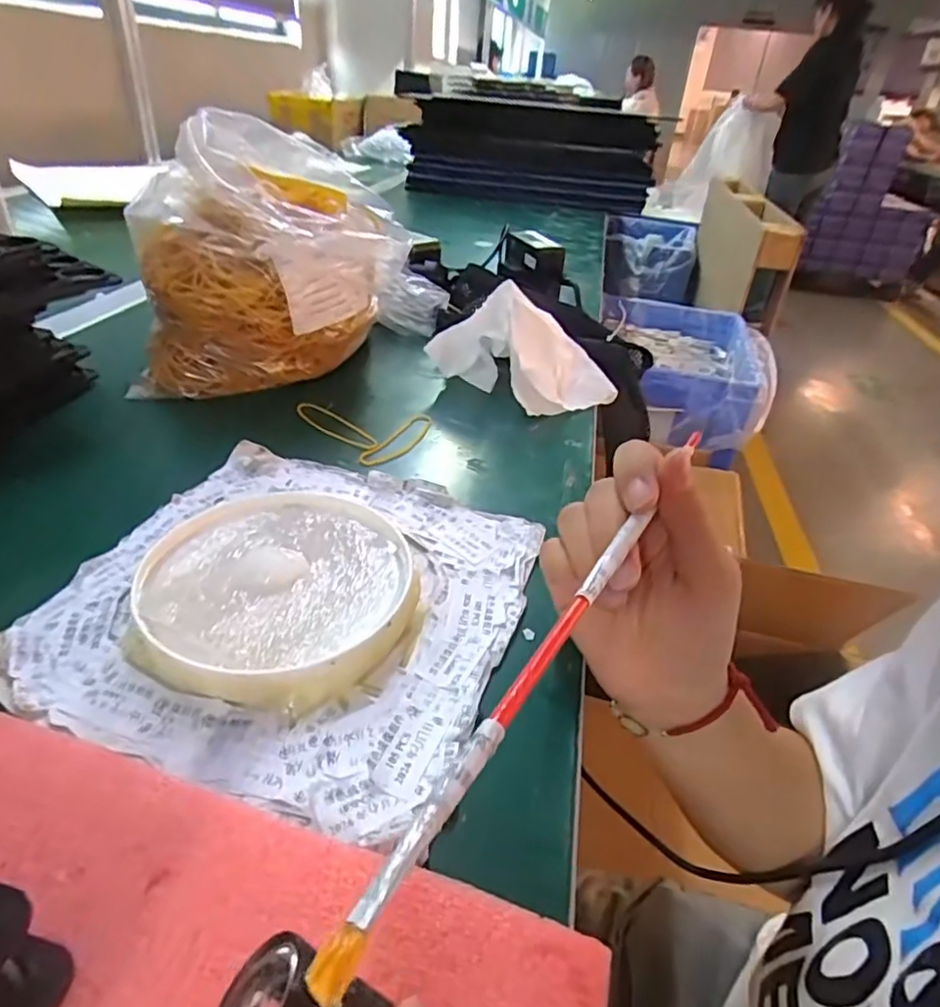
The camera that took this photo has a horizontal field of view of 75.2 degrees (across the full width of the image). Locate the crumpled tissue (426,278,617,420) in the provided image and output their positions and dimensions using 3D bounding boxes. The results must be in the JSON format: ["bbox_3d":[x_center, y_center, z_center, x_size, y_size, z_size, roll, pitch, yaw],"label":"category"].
[{"bbox_3d":[0.042,-0.118,0.478,0.121,0.071,0.092,-17,41,-30],"label":"crumpled tissue"}]

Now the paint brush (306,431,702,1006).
[{"bbox_3d":[0.036,0.030,0.189,0.008,0.005,0.235,24,40,23],"label":"paint brush"}]

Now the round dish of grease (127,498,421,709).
[{"bbox_3d":[-0.086,0.038,0.280,0.118,0.017,0.117,4,35,-3],"label":"round dish of grease"}]

